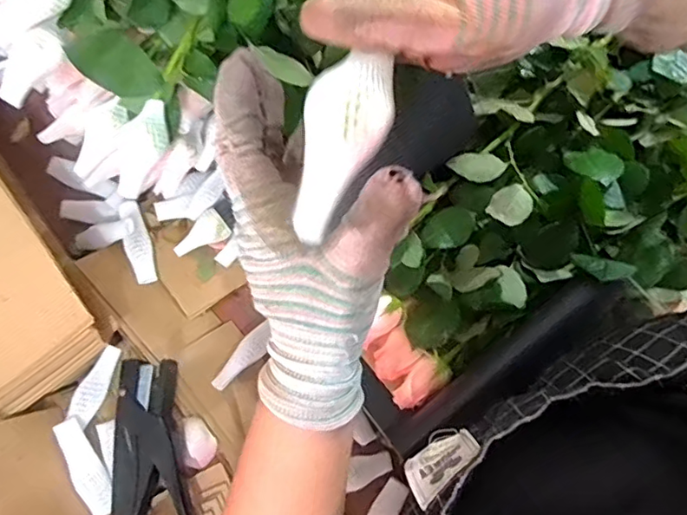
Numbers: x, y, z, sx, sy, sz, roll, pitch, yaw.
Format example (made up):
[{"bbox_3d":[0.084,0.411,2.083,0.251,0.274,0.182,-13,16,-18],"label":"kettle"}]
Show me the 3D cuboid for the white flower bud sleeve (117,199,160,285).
[{"bbox_3d":[-0.212,-0.017,0.574,0.024,0.021,0.089,-17,75,-4],"label":"white flower bud sleeve"}]

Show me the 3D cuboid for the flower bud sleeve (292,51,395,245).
[{"bbox_3d":[-0.003,-0.046,0.224,0.031,0.020,0.075,22,98,6],"label":"flower bud sleeve"}]

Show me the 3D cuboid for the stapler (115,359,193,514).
[{"bbox_3d":[-0.168,0.166,0.490,0.067,0.029,0.154,-7,75,-1],"label":"stapler"}]

